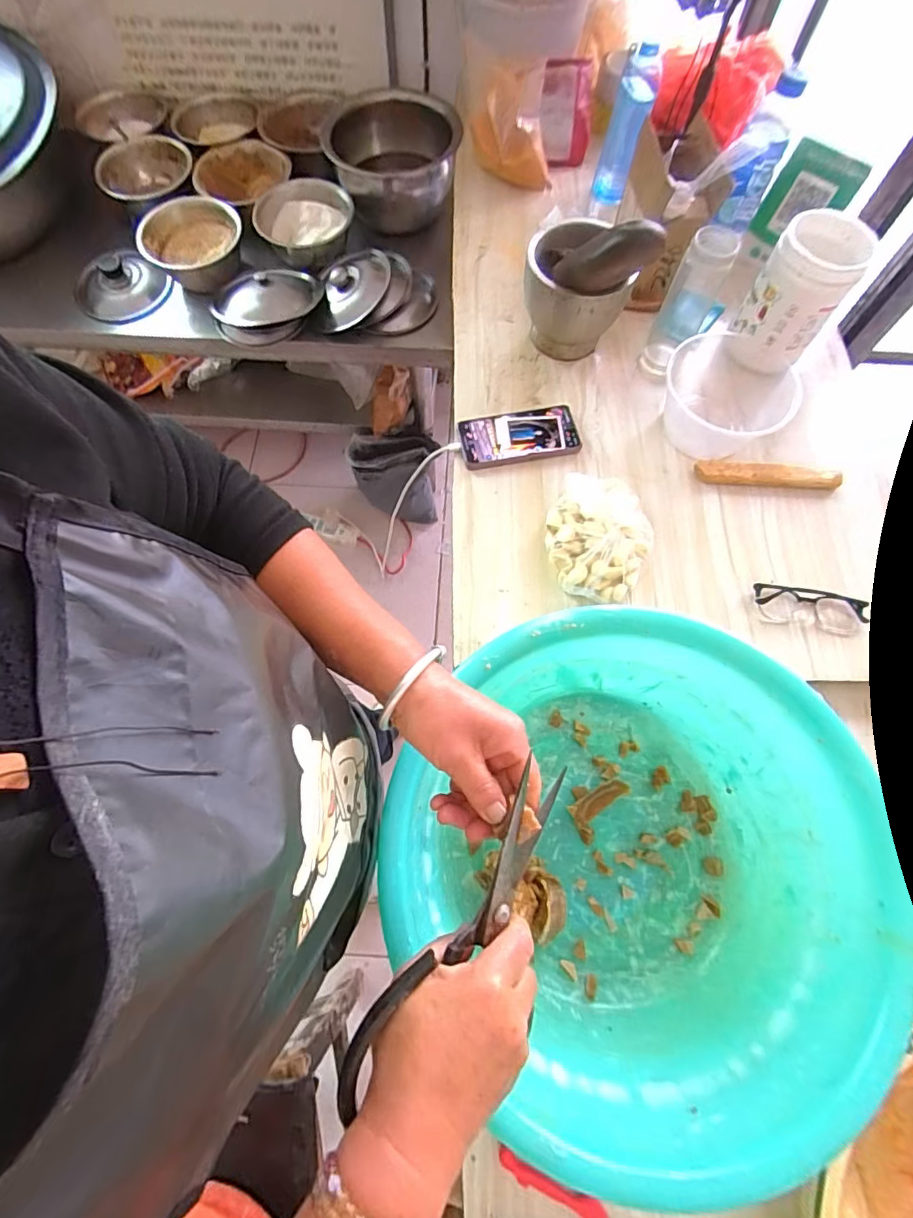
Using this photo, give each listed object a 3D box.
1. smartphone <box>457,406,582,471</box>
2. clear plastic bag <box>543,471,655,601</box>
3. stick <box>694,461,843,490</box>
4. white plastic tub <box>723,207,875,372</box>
[{"bbox_3d":[0.087,-0.235,0.710,0.159,0.011,0.075,-11,70,-4],"label":"smartphone"},{"bbox_3d":[0.176,-0.094,0.637,0.127,0.046,0.162,18,70,7],"label":"clear plastic bag"},{"bbox_3d":[0.416,-0.179,0.691,0.187,0.016,0.031,4,69,1],"label":"stick"},{"bbox_3d":[0.445,-0.412,0.684,0.106,0.138,0.093,27,72,10],"label":"white plastic tub"}]

